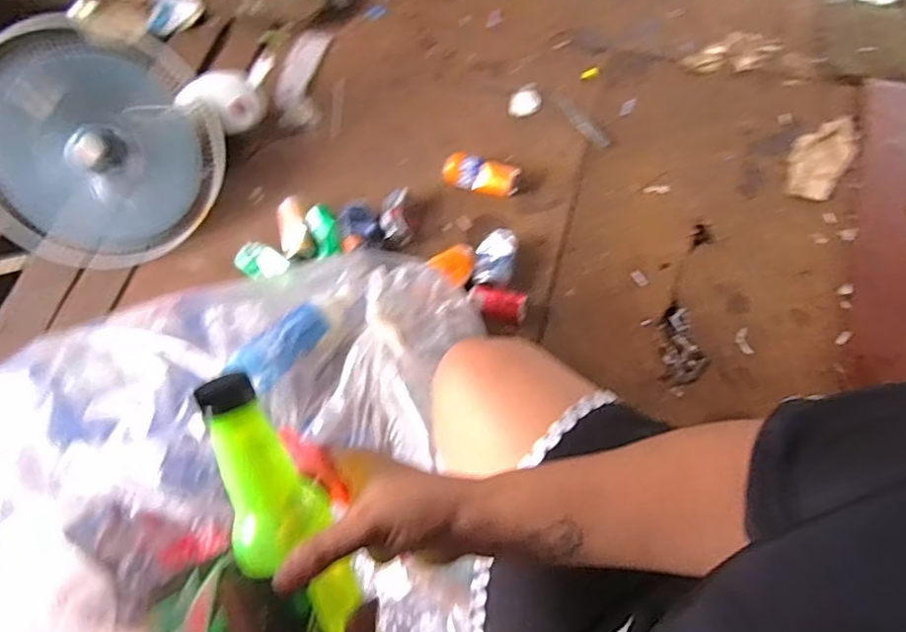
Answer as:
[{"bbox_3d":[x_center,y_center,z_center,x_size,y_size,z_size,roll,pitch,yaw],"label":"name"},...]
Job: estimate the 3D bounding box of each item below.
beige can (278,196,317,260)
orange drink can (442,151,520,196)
[{"bbox_3d":[-0.319,-0.169,1.190,0.064,0.058,0.142,-21,67,-6],"label":"beige can"},{"bbox_3d":[0.058,-0.293,1.214,0.155,0.056,0.053,12,68,8],"label":"orange drink can"}]

